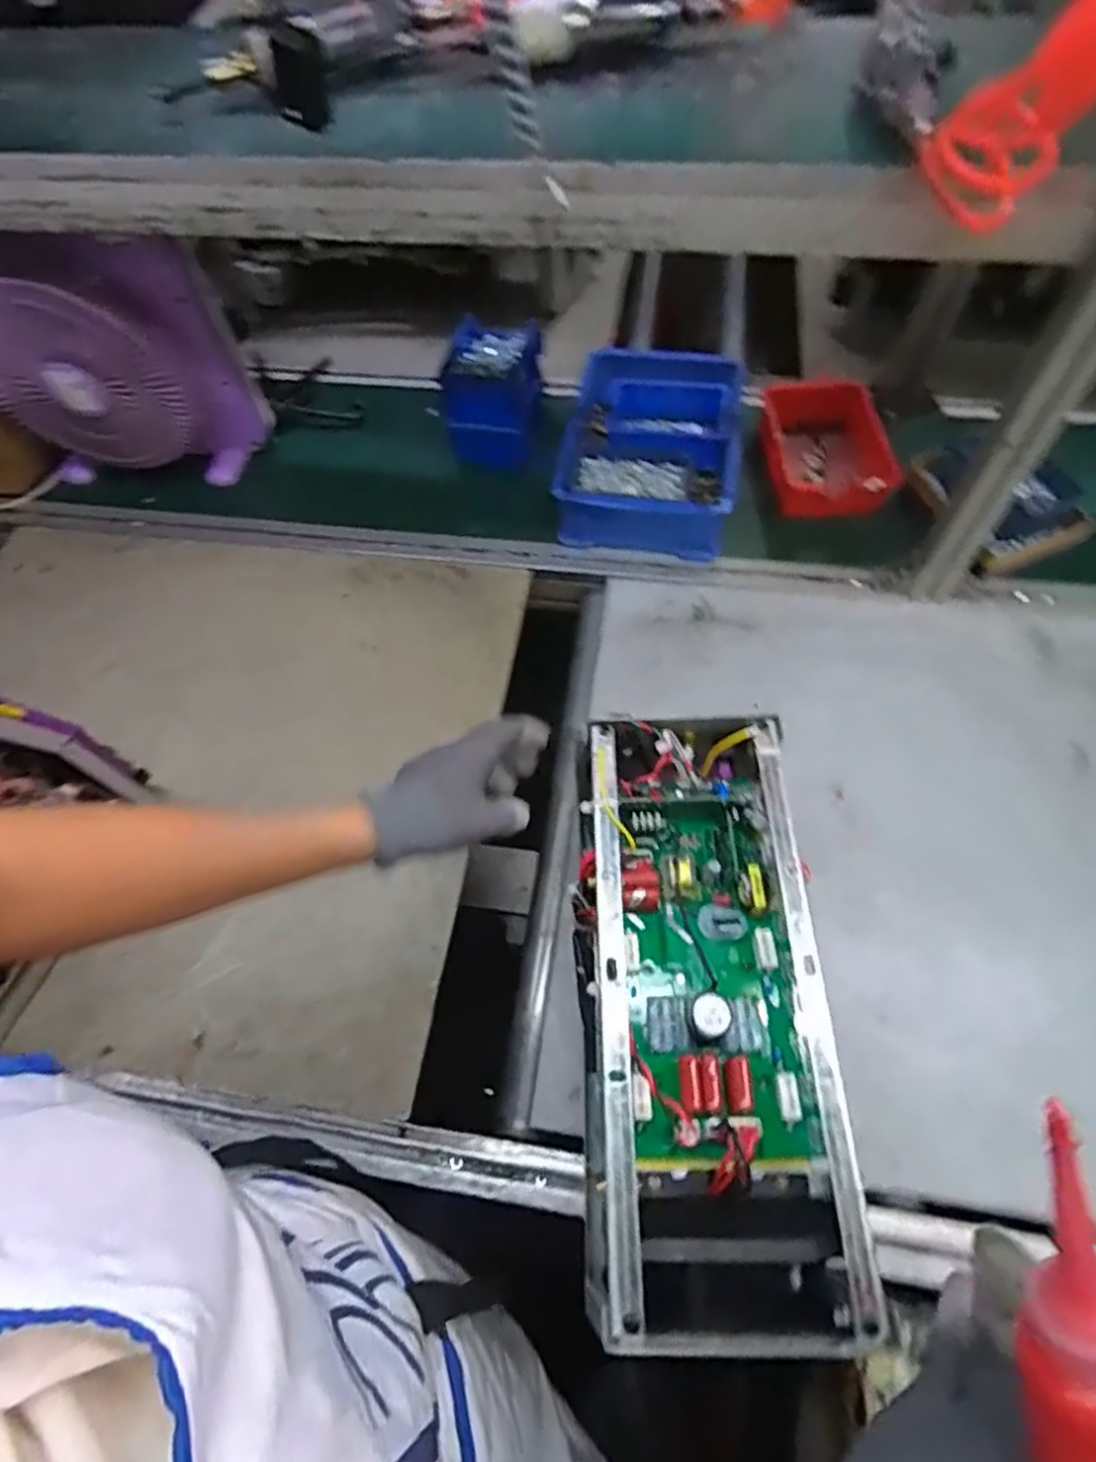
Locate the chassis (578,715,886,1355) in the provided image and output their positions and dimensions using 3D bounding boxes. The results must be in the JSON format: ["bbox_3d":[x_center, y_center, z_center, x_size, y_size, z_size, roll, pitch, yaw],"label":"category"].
[{"bbox_3d":[0.087,0.146,0.411,0.131,0.055,0.326,-1,60,3],"label":"chassis"}]

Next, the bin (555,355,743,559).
[{"bbox_3d":[0.139,-0.378,0.918,0.213,0.087,0.323,9,61,8],"label":"bin"}]

